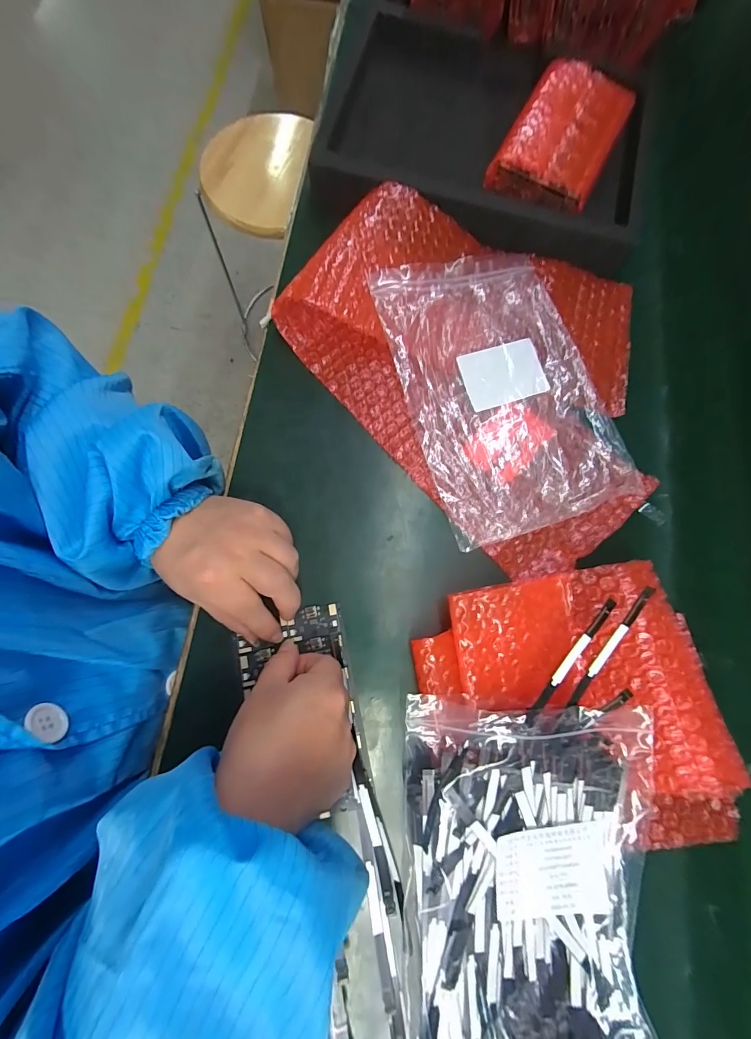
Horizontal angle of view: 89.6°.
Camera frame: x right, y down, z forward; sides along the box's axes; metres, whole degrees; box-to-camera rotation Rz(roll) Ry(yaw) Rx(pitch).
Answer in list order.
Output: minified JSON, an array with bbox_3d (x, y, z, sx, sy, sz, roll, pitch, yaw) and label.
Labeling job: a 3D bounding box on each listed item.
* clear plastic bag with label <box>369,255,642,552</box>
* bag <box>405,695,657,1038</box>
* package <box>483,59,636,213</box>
[{"bbox_3d":[0.101,-0.111,0.309,0.151,0.027,0.235,-18,77,-6],"label":"clear plastic bag with label"},{"bbox_3d":[0.095,0.231,0.220,0.152,0.038,0.225,3,77,-2],"label":"bag"},{"bbox_3d":[0.172,-0.347,0.345,0.085,0.028,0.147,29,77,4],"label":"package"}]

